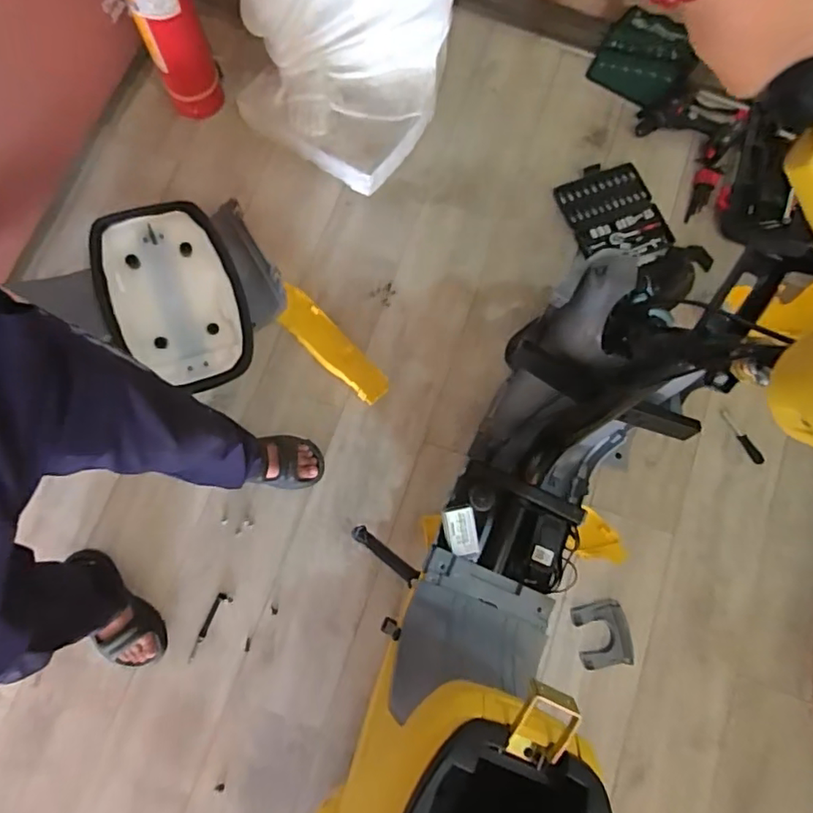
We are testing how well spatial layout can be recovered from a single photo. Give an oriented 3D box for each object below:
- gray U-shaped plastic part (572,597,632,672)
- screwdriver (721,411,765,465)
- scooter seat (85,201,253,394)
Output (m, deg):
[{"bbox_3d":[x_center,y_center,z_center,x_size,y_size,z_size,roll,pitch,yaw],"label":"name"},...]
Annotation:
[{"bbox_3d":[0.418,0.485,1.201,0.108,0.025,0.131,-13,78,-2],"label":"gray U-shaped plastic part"},{"bbox_3d":[0.771,0.071,1.303,0.019,0.016,0.141,-23,65,-5],"label":"screwdriver"},{"bbox_3d":[-0.476,-0.217,1.169,0.274,0.080,0.381,-25,98,-18],"label":"scooter seat"}]

